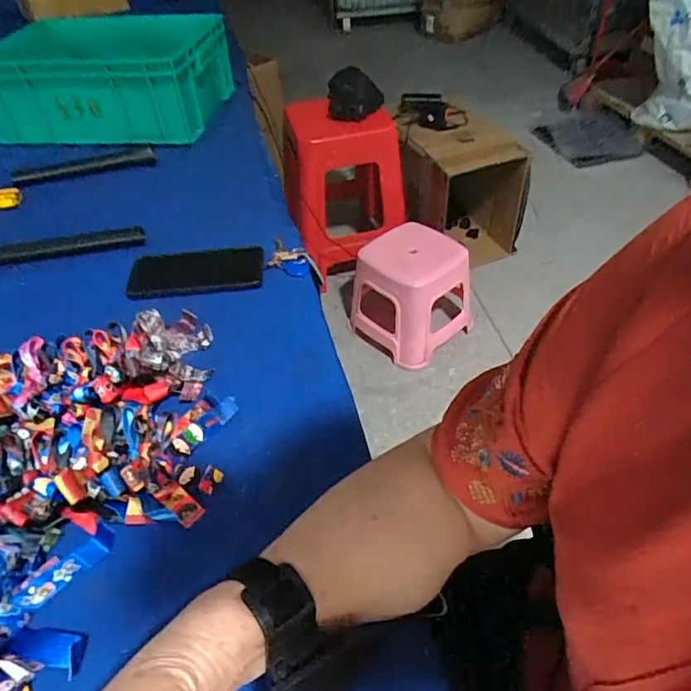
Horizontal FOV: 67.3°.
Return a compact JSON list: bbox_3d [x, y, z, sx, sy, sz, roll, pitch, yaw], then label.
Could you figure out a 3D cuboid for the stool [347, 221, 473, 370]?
[{"bbox_3d":[0.200,-0.149,1.484,0.302,0.302,0.249,-31,51,-25],"label":"stool"}]

